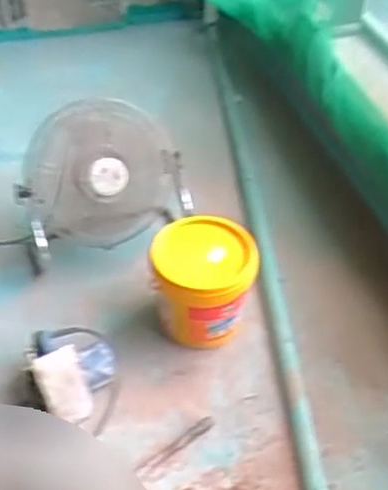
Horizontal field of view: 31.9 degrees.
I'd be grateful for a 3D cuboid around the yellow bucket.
[{"bbox_3d":[0.024,0.084,1.722,0.244,0.253,0.238,1,44,-1],"label":"yellow bucket"}]

